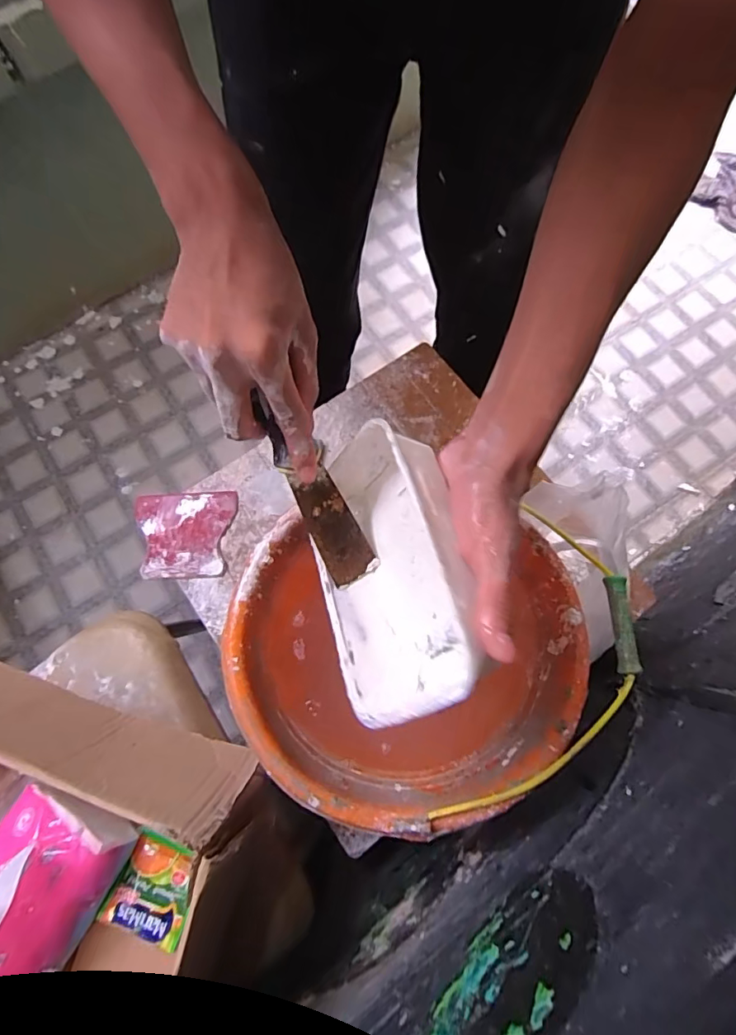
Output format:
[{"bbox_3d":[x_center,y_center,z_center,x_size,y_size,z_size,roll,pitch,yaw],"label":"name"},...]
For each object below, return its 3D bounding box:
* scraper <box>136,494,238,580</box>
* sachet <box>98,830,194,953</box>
[{"bbox_3d":[-0.227,0.020,0.600,0.118,0.013,0.108,-3,73,0],"label":"scraper"},{"bbox_3d":[-0.187,0.325,0.429,0.069,0.005,0.071,18,64,4],"label":"sachet"}]

